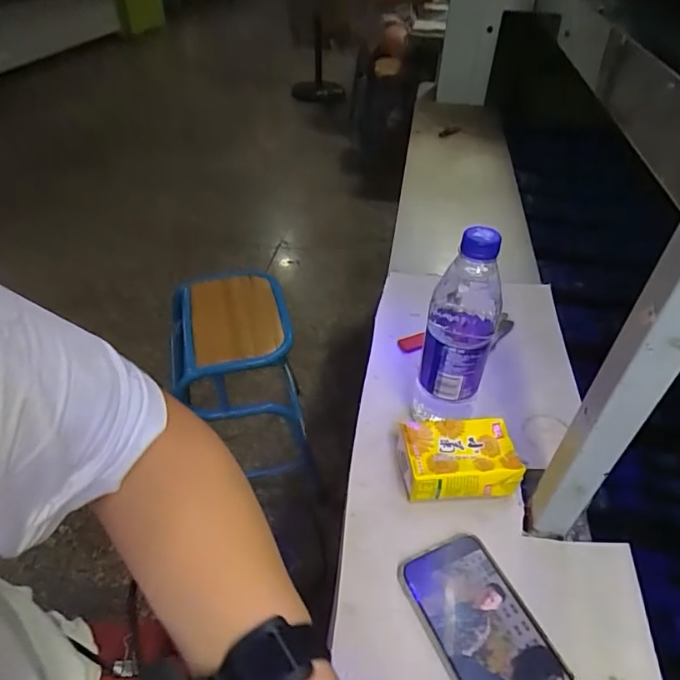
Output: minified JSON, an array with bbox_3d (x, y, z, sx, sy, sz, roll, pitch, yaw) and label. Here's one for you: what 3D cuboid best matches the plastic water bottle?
[{"bbox_3d":[0.110,0.005,0.473,0.063,0.227,0.056,15,43,13],"label":"plastic water bottle"}]

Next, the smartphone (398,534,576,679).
[{"bbox_3d":[0.117,0.234,0.383,0.081,0.010,0.162,-16,45,-20],"label":"smartphone"}]

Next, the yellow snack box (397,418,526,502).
[{"bbox_3d":[0.114,0.119,0.484,0.106,0.043,0.073,0,42,-3],"label":"yellow snack box"}]

